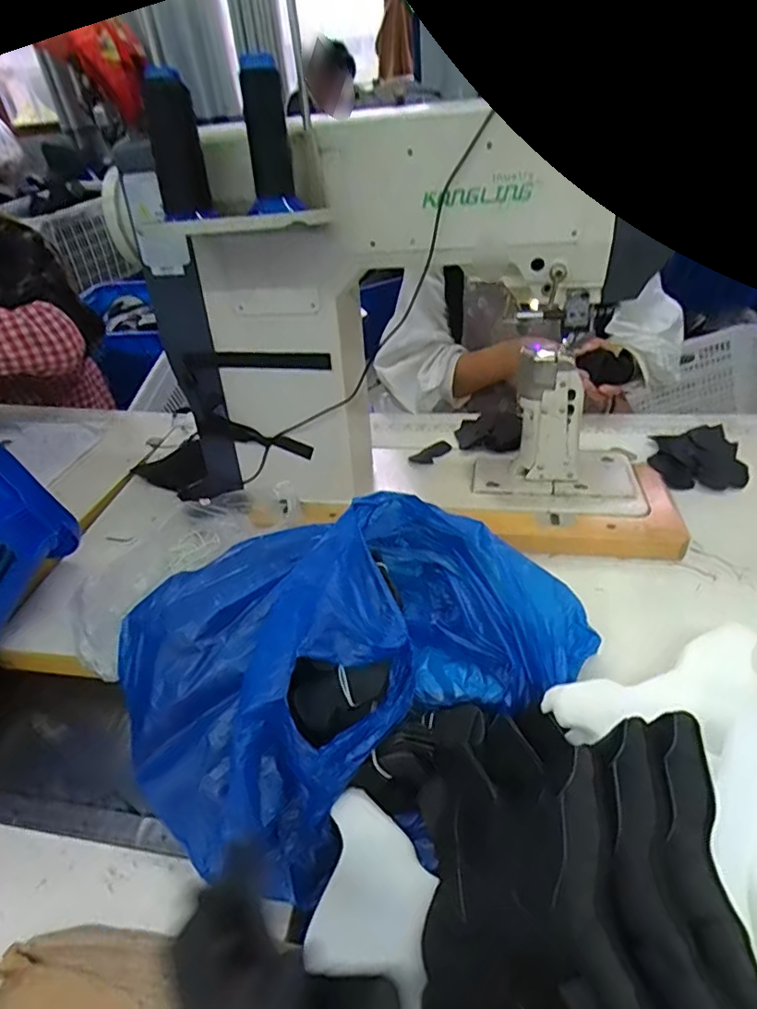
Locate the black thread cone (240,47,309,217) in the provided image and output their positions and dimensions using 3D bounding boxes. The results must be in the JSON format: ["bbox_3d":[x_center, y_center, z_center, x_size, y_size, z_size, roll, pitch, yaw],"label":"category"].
[{"bbox_3d":[-0.101,-0.332,0.518,0.041,0.117,0.036,-1,40,7],"label":"black thread cone"}]

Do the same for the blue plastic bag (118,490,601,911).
[{"bbox_3d":[-0.037,0.128,0.546,0.405,0.168,0.274,-26,43,-21],"label":"blue plastic bag"}]

